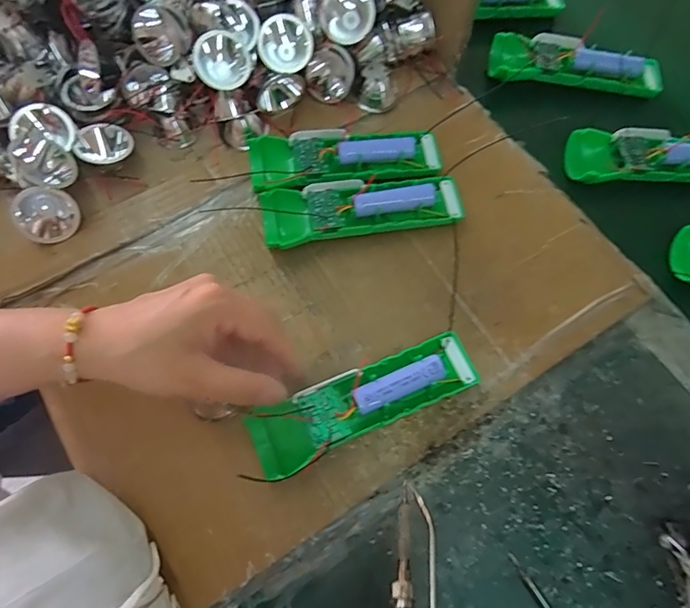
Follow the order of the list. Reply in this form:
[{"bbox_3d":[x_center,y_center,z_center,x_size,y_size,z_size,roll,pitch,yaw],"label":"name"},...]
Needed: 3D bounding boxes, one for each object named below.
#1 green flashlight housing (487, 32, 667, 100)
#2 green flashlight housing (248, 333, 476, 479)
[{"bbox_3d":[0.223,-0.233,0.443,0.158,0.024,0.048,11,69,4],"label":"green flashlight housing"},{"bbox_3d":[0.015,0.067,0.317,0.158,0.029,0.043,-22,70,-8],"label":"green flashlight housing"}]

